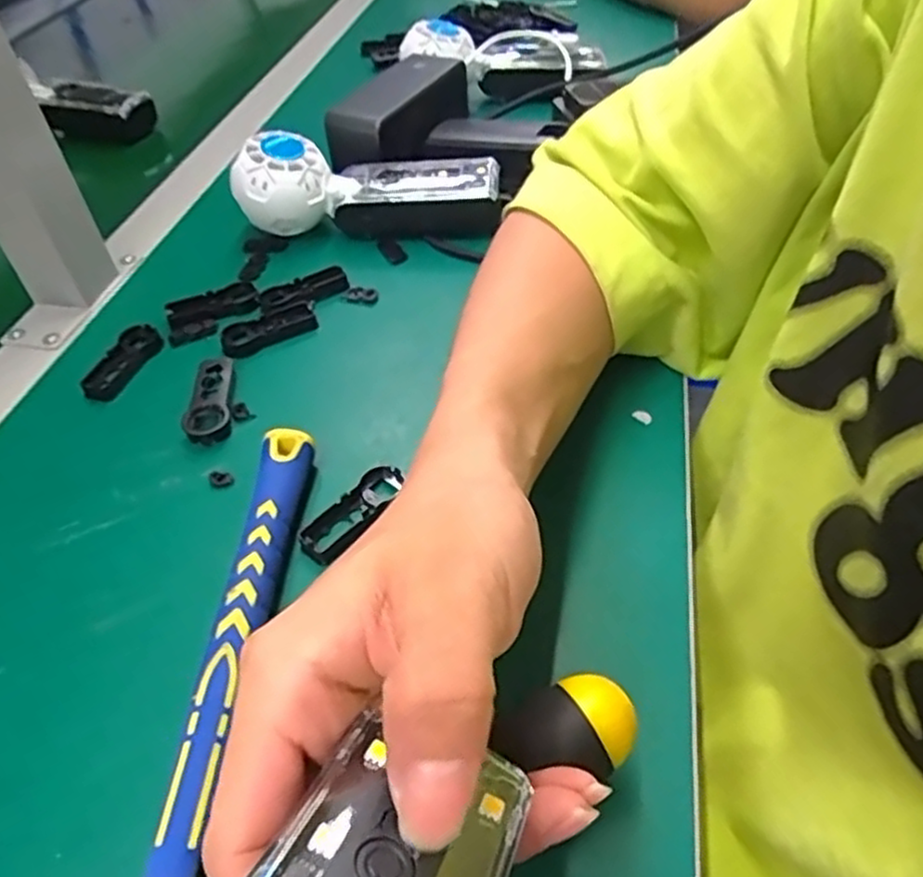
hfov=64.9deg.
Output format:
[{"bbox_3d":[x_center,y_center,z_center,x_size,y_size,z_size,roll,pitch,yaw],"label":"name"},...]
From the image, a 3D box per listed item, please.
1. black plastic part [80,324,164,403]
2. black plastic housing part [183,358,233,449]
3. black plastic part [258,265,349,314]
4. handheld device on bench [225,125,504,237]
[{"bbox_3d":[-0.186,-0.043,0.403,0.023,0.008,0.055,8,48,9],"label":"black plastic part"},{"bbox_3d":[-0.128,-0.020,0.371,0.022,0.012,0.052,-7,47,-4],"label":"black plastic housing part"},{"bbox_3d":[-0.096,-0.089,0.440,0.054,0.007,0.024,-27,52,-21],"label":"black plastic part"},{"bbox_3d":[-0.062,-0.164,0.477,0.169,0.061,0.051,-5,47,-2],"label":"handheld device on bench"}]

